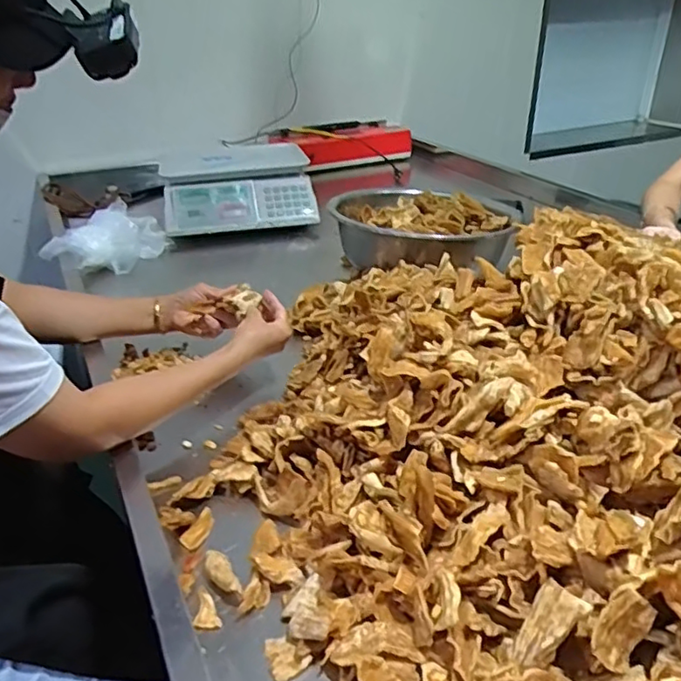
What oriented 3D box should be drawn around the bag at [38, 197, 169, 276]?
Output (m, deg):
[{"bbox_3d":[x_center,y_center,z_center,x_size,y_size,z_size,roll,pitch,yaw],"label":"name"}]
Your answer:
[{"bbox_3d":[-0.440,-0.185,1.162,0.232,0.113,0.084,-20,35,-30],"label":"bag"}]

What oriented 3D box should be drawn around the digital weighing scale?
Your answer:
[{"bbox_3d":[-0.237,-0.352,1.406,0.323,0.120,0.323,-9,30,-13],"label":"digital weighing scale"}]

